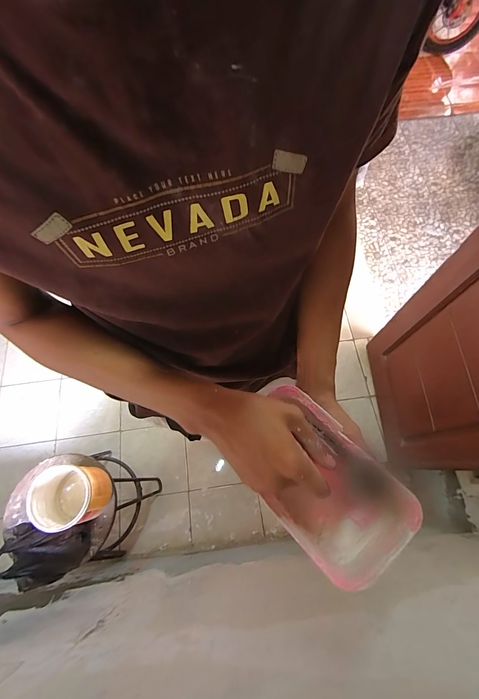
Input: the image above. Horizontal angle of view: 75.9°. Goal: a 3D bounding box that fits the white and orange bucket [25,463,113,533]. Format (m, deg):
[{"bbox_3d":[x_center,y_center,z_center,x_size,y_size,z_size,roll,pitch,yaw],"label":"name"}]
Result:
[{"bbox_3d":[-0.470,0.407,0.861,0.147,0.143,0.156,-1,69,1],"label":"white and orange bucket"}]

